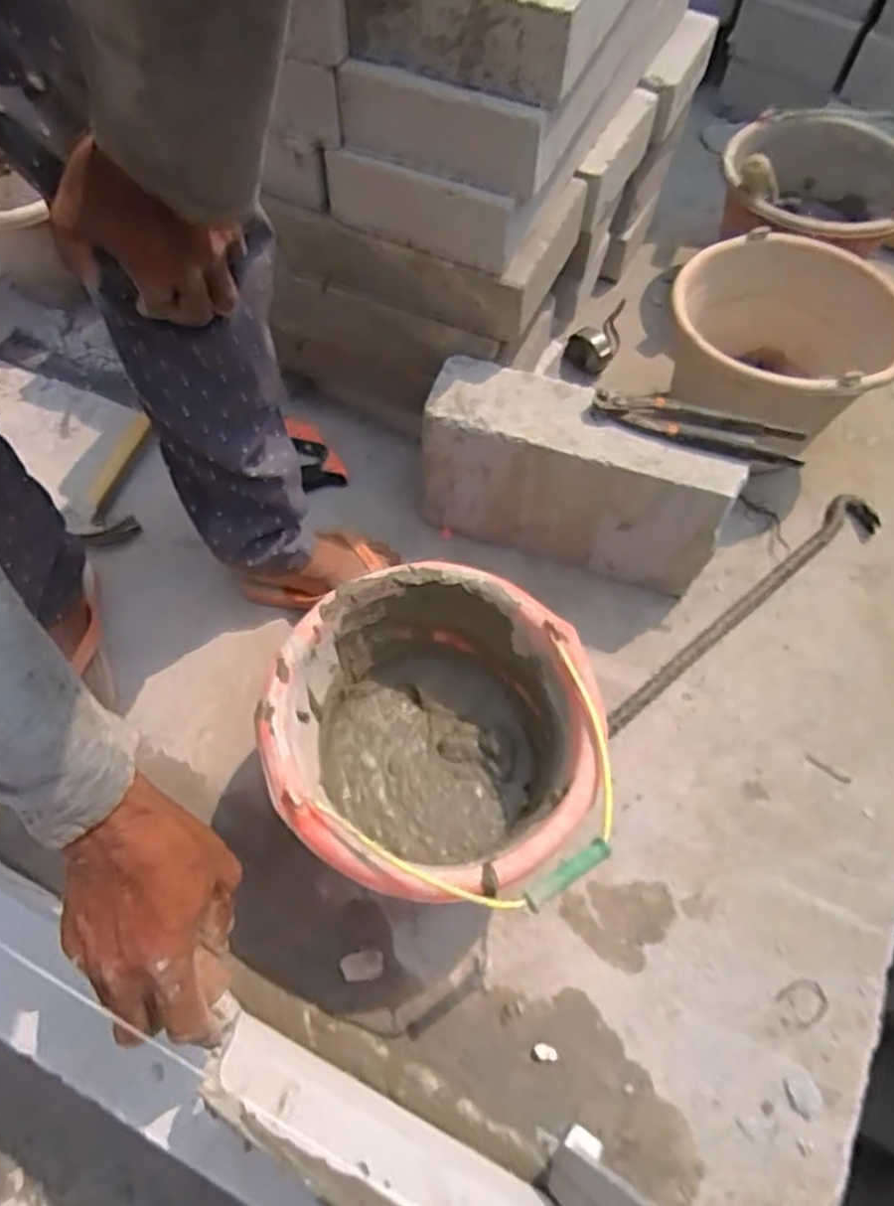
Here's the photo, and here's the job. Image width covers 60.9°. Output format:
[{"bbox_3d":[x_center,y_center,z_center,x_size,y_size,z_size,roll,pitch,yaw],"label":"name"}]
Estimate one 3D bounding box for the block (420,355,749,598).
[{"bbox_3d":[0.143,-0.138,0.883,0.328,0.210,0.098,17,62,8],"label":"block"}]

